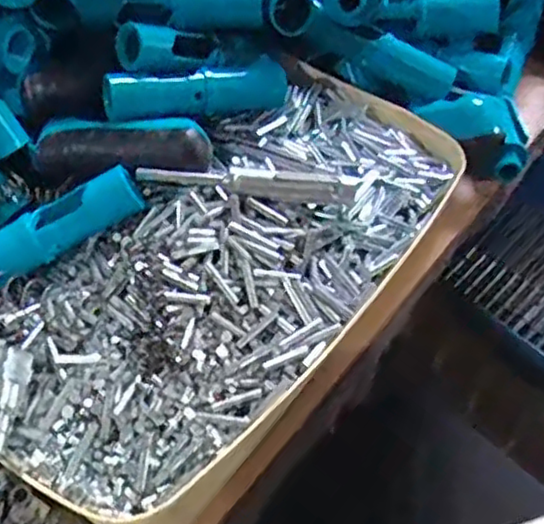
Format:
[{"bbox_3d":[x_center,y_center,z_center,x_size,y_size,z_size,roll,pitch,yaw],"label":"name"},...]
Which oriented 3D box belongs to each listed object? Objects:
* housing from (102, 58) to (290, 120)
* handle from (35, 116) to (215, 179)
[{"bbox_3d":[-0.048,-0.112,0.436,0.120,0.026,0.023,-9,48,-18],"label":"housing"},{"bbox_3d":[-0.094,-0.071,0.409,0.109,0.026,0.031,4,50,10],"label":"handle"}]

